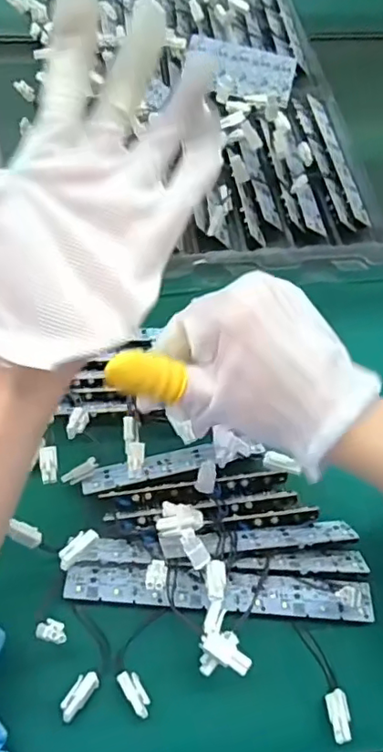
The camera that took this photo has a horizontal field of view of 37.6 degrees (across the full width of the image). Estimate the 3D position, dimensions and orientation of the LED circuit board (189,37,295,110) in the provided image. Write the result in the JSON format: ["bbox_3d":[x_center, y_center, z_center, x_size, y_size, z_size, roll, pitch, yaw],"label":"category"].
[{"bbox_3d":[0.054,-0.342,0.624,0.123,0.007,0.064,20,78,4],"label":"LED circuit board"}]

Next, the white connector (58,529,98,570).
[{"bbox_3d":[-0.063,0.094,0.310,0.010,0.004,0.027,35,47,17],"label":"white connector"}]

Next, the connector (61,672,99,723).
[{"bbox_3d":[-0.064,0.180,0.317,0.011,0.006,0.028,30,42,14],"label":"connector"}]

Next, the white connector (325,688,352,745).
[{"bbox_3d":[0.084,0.194,0.322,0.011,0.007,0.027,2,44,-2],"label":"white connector"}]

